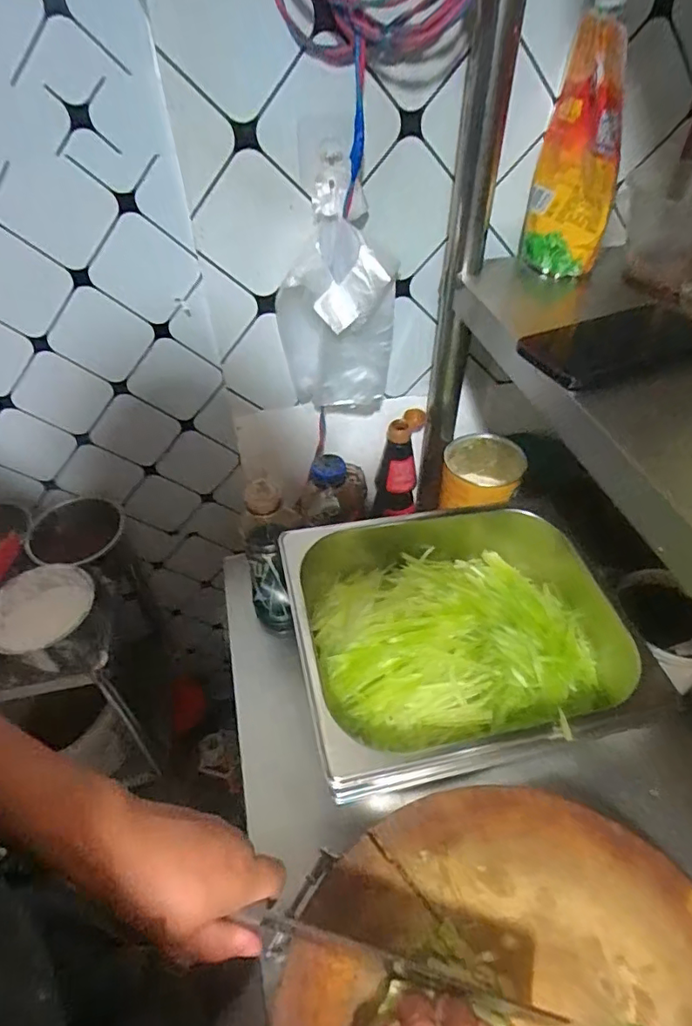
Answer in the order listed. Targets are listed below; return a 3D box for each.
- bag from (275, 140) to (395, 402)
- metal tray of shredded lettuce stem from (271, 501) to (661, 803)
[{"bbox_3d":[-0.011,-0.218,0.560,0.120,0.225,0.074,0,45,1],"label":"bag"},{"bbox_3d":[0.128,0.123,0.565,0.346,0.095,0.261,-10,46,-9],"label":"metal tray of shredded lettuce stem"}]

